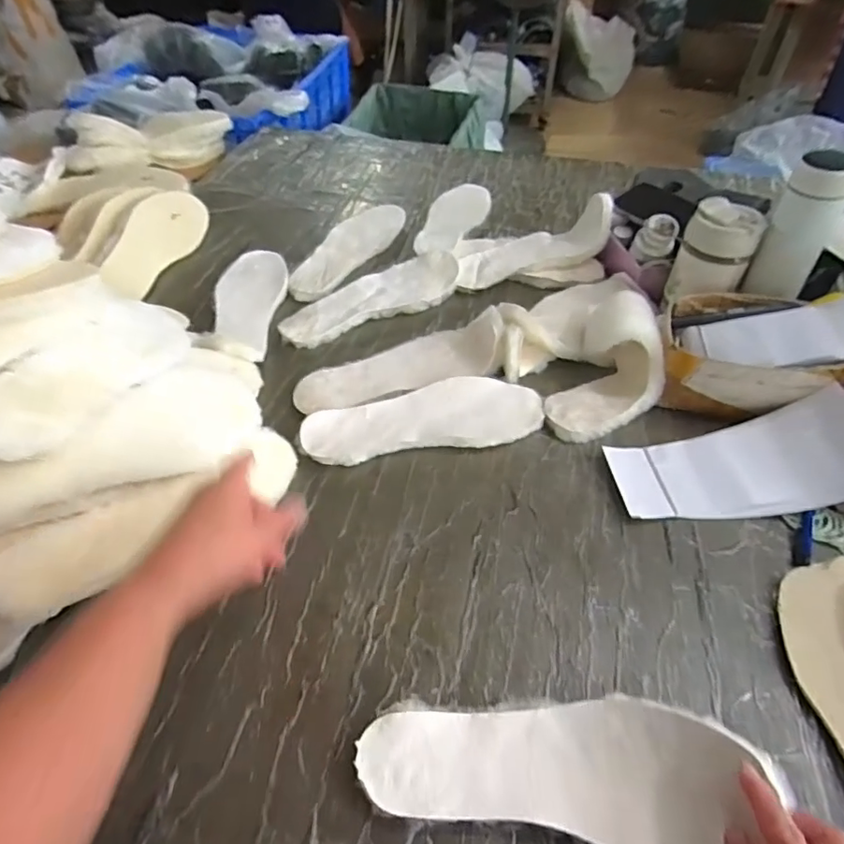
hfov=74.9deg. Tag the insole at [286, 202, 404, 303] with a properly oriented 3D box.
[{"bbox_3d":[-0.118,-0.276,0.864,0.083,0.014,0.270,23,52,19],"label":"insole"}]

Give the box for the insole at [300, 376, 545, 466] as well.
[{"bbox_3d":[0.003,-0.002,0.627,0.267,0.020,0.097,-14,50,-12],"label":"insole"}]

